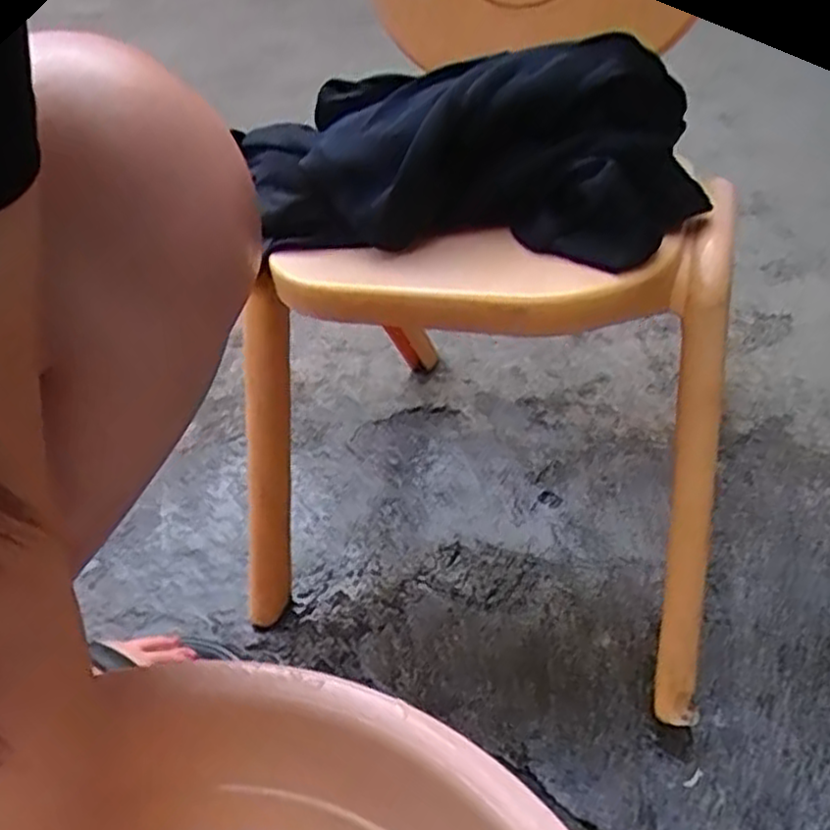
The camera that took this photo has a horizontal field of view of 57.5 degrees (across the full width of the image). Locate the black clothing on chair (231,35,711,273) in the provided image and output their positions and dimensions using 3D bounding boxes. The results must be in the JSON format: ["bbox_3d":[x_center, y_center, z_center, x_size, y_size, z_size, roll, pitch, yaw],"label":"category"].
[{"bbox_3d":[0.043,-0.166,0.464,0.255,0.098,0.148,7,38,6],"label":"black clothing on chair"}]

